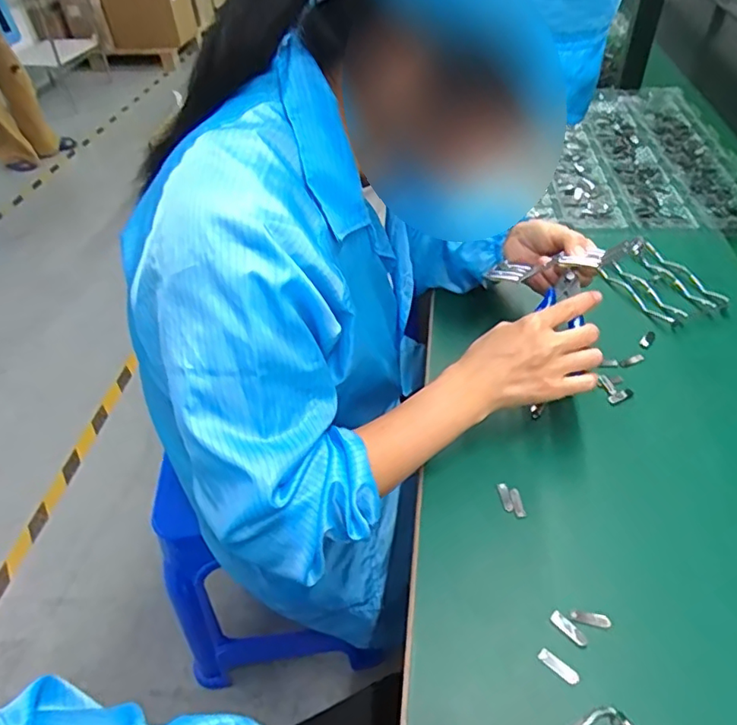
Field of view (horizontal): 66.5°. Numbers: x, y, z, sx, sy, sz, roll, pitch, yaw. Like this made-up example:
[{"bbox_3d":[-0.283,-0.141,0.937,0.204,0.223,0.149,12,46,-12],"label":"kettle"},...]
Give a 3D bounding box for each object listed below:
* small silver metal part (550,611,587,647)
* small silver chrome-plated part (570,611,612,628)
[{"bbox_3d":[0.147,0.194,0.410,0.011,0.004,0.028,-33,51,-26],"label":"small silver metal part"},{"bbox_3d":[0.164,0.189,0.415,0.028,0.004,0.008,7,45,11],"label":"small silver chrome-plated part"}]

